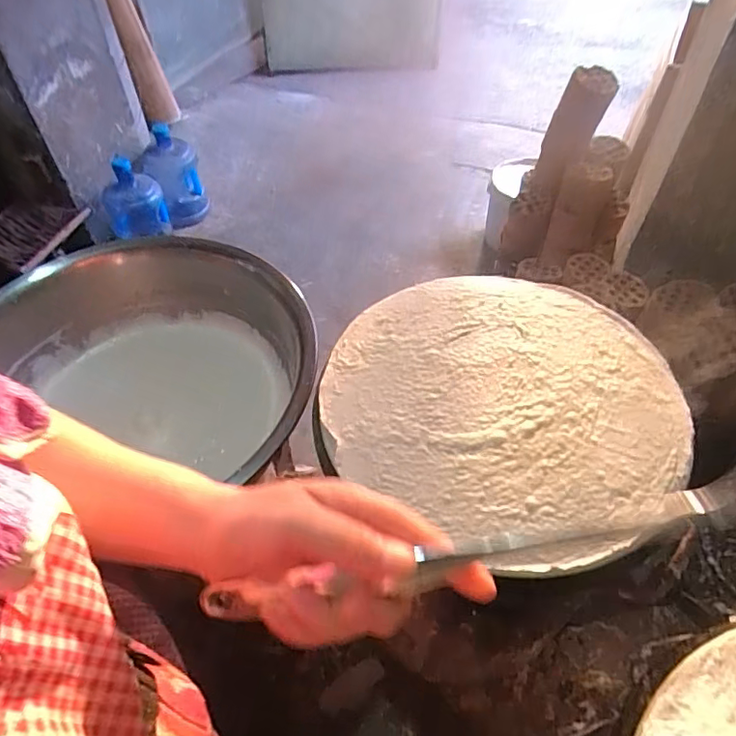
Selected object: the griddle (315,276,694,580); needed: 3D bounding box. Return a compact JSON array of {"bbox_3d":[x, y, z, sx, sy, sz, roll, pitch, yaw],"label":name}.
[{"bbox_3d":[0.141,0.023,0.593,0.365,0.014,0.341,0,50,0],"label":"griddle"}]

